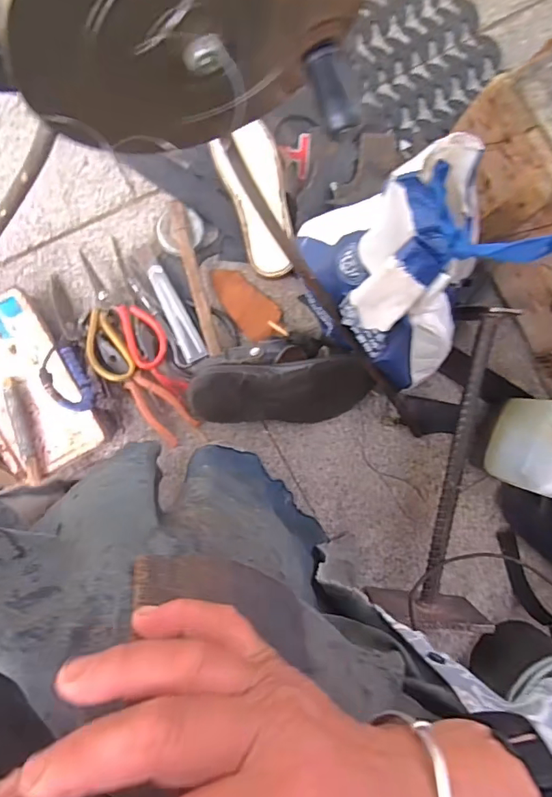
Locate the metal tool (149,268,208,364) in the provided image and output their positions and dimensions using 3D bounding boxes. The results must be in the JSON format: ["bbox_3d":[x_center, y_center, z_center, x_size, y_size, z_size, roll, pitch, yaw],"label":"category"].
[{"bbox_3d":[-0.138,-0.117,0.652,0.029,0.010,0.141,-24,90,-9],"label":"metal tool"}]

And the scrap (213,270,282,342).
[{"bbox_3d":[-0.047,-0.134,0.674,0.113,0.008,0.060,42,86,-2],"label":"scrap"}]

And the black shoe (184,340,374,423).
[{"bbox_3d":[0.008,-0.021,0.637,0.240,0.076,0.109,1,86,-8],"label":"black shoe"}]

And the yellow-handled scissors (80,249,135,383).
[{"bbox_3d":[-0.237,-0.107,0.626,0.049,0.032,0.180,-20,90,-9],"label":"yellow-handled scissors"}]

